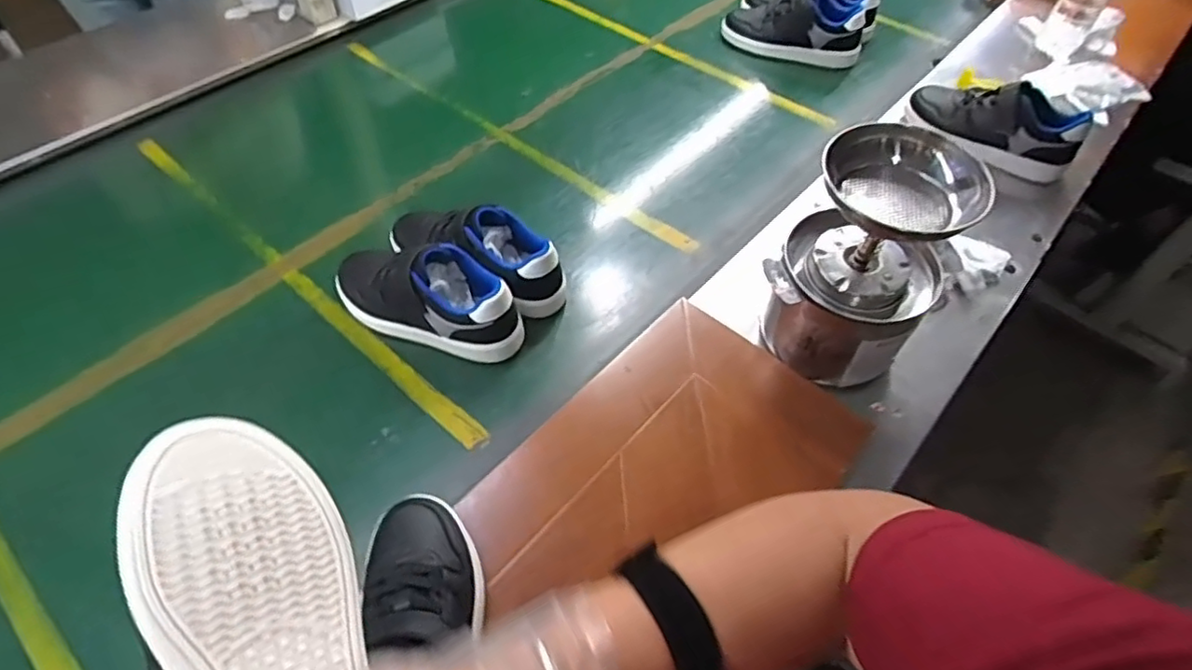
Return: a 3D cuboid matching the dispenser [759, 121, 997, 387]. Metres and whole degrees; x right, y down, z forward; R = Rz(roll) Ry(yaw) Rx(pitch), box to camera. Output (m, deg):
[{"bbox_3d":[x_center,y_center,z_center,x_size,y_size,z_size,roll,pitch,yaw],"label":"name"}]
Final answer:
[{"bbox_3d":[0.238,-0.059,0.579,0.129,0.230,0.120,1,53,-1],"label":"dispenser"}]

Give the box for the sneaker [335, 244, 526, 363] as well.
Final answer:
[{"bbox_3d":[-0.184,-0.048,0.670,0.218,0.103,0.078,20,55,13],"label":"sneaker"}]

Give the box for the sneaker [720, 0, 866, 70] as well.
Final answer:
[{"bbox_3d":[0.337,-0.525,1.082,0.236,0.113,0.088,16,54,10],"label":"sneaker"}]

